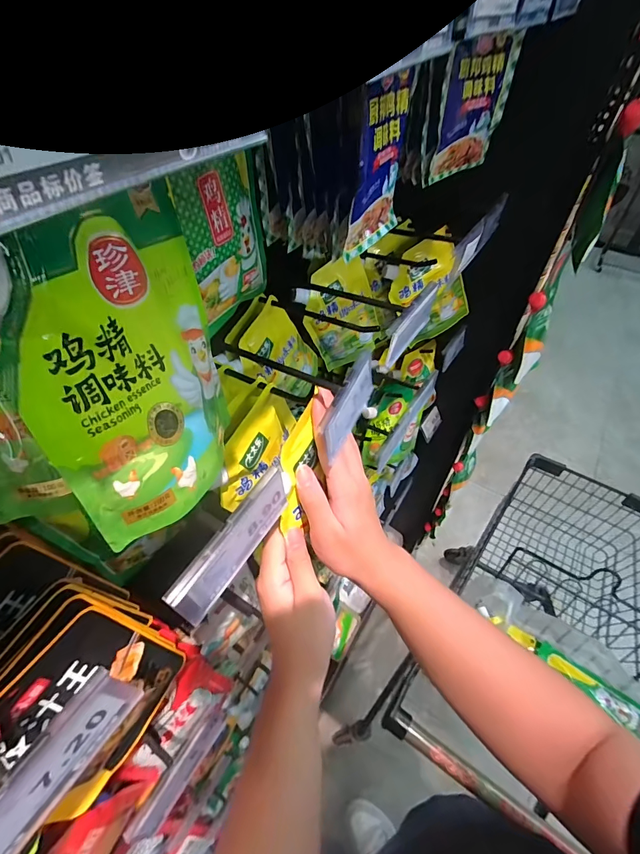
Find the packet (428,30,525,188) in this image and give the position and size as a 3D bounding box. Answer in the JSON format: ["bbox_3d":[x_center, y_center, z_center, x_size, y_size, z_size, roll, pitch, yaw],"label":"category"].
[{"bbox_3d":[0.185,-0.382,0.462,0.104,0.130,0.015,-30,57,-23],"label":"packet"}]

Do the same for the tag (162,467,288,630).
[{"bbox_3d":[-0.052,0.070,0.249,0.012,0.045,0.110,26,55,20],"label":"tag"}]

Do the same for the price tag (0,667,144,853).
[{"bbox_3d":[-0.129,0.163,0.168,0.010,0.044,0.101,27,55,20],"label":"price tag"}]

